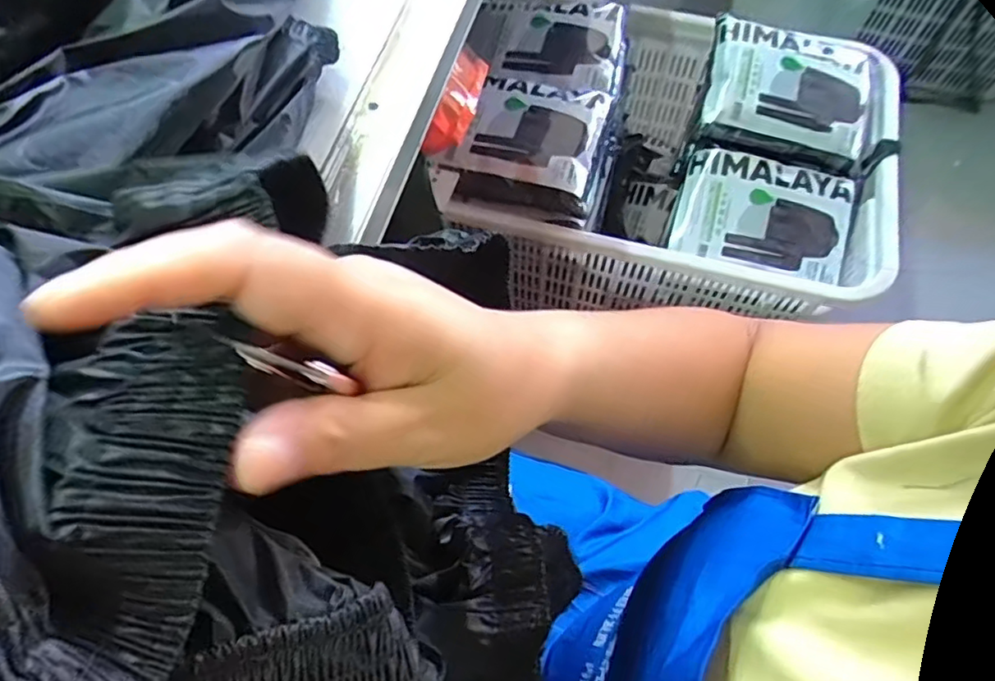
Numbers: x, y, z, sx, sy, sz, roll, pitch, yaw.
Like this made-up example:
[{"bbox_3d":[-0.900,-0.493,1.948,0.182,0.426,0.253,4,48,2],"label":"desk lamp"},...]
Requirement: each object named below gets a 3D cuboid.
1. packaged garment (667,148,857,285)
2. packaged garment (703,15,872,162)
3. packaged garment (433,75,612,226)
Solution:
[{"bbox_3d":[0.484,-0.228,1.093,0.312,0.069,0.211,12,64,6],"label":"packaged garment"},{"bbox_3d":[0.562,-0.505,1.156,0.309,0.060,0.329,16,70,-4],"label":"packaged garment"},{"bbox_3d":[0.052,-0.342,1.045,0.254,0.070,0.259,14,64,7],"label":"packaged garment"}]

